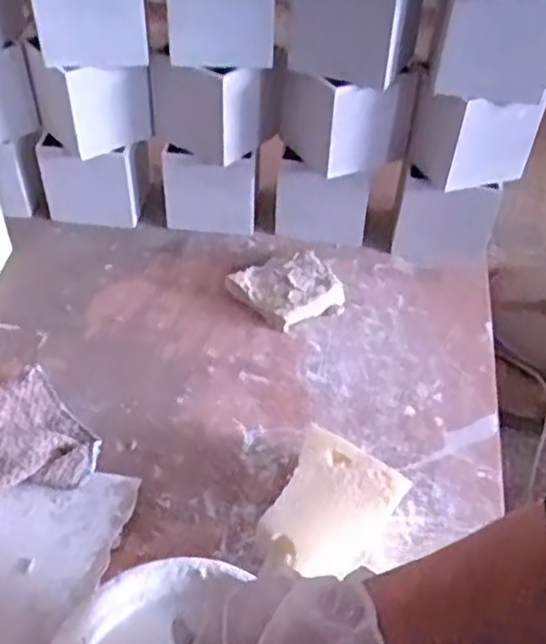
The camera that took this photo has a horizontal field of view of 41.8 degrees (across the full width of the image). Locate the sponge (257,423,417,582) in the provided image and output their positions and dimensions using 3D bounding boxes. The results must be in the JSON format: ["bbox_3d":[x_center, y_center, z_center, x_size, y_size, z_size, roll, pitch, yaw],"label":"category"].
[{"bbox_3d":[0.048,0.146,0.579,0.091,0.029,0.111,27,55,17],"label":"sponge"}]

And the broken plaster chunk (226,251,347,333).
[{"bbox_3d":[0.019,-0.037,0.802,0.100,0.033,0.092,-18,46,-21],"label":"broken plaster chunk"}]

